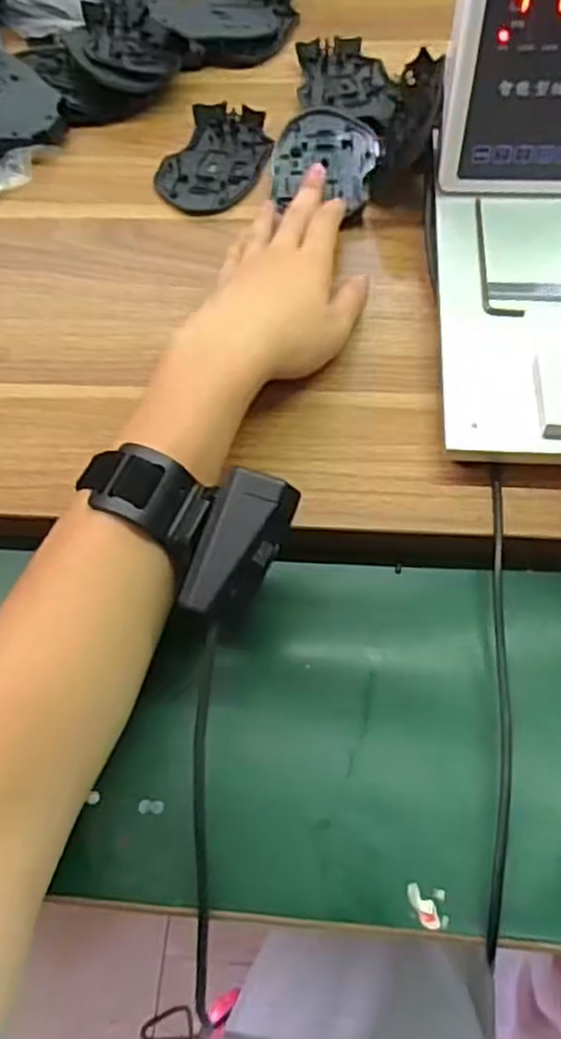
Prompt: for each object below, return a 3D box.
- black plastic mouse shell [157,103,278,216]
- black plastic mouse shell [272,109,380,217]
[{"bbox_3d":[-0.047,-0.271,0.535,0.073,0.009,0.112,19,65,13],"label":"black plastic mouse shell"},{"bbox_3d":[0.031,-0.263,0.524,0.074,0.011,0.101,9,63,8],"label":"black plastic mouse shell"}]

